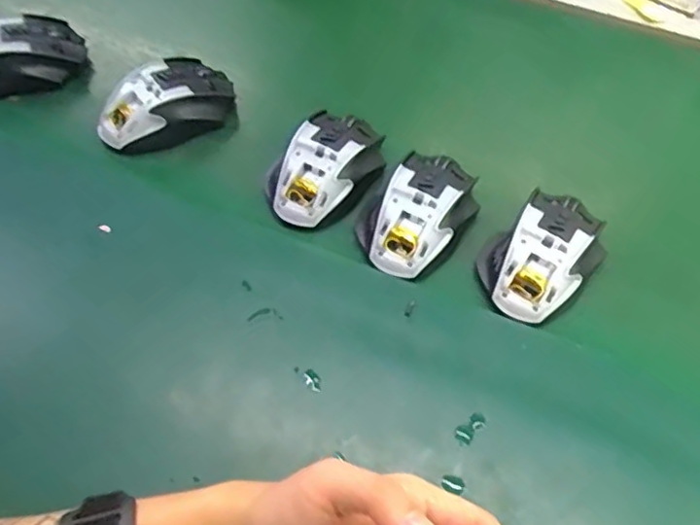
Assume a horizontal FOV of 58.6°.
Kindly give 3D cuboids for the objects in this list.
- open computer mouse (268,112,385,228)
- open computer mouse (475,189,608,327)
[{"bbox_3d":[-0.015,-0.077,0.495,0.068,0.040,0.114,31,58,16],"label":"open computer mouse"},{"bbox_3d":[0.143,-0.010,0.453,0.074,0.031,0.105,39,61,21],"label":"open computer mouse"}]

